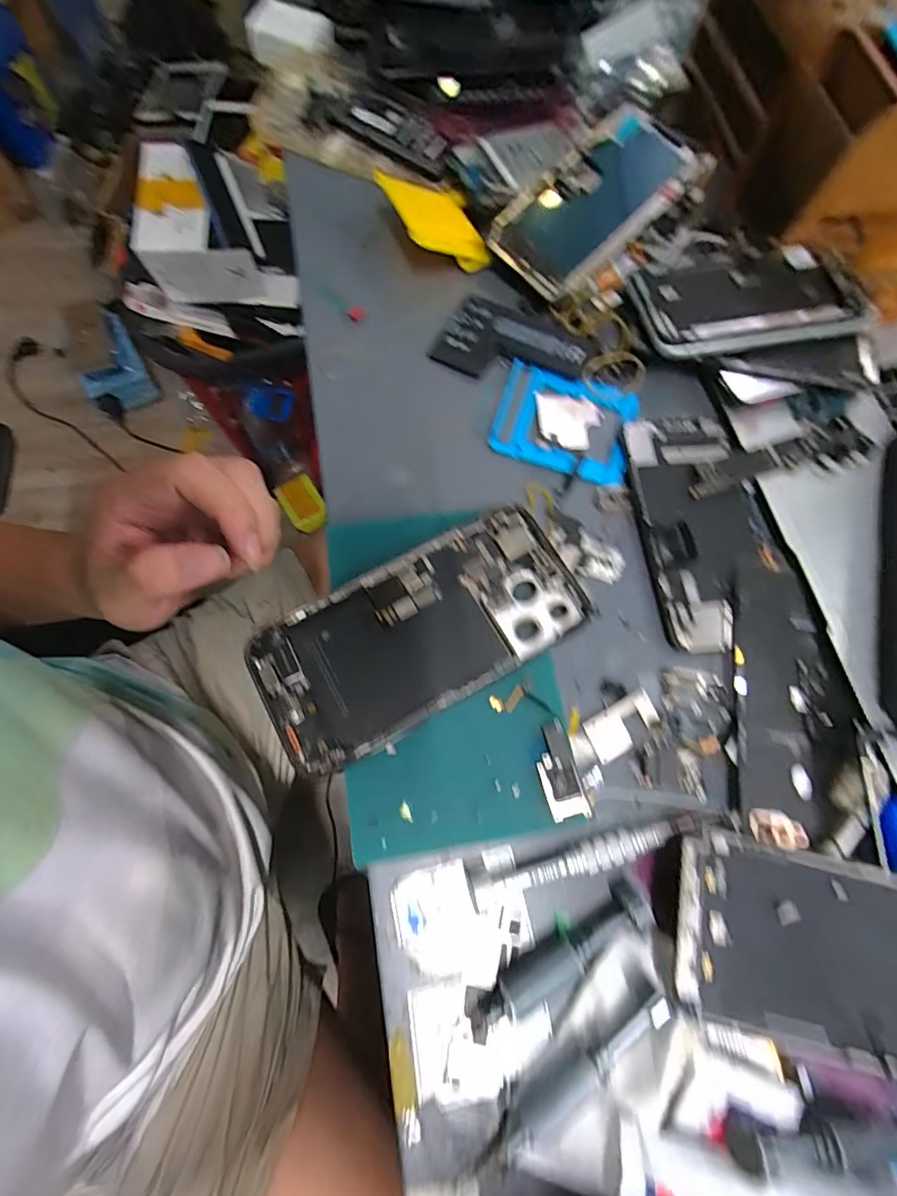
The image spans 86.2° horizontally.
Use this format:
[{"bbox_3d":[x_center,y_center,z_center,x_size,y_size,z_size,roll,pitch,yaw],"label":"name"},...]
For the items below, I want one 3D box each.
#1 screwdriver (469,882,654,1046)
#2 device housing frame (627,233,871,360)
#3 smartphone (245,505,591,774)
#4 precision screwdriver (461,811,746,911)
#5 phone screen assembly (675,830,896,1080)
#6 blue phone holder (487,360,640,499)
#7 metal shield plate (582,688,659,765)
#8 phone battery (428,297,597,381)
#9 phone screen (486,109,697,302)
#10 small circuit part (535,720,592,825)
[{"bbox_3d":[0.048,0.158,0.208,0.090,0.010,0.016,-29,77,-12],"label":"screwdriver"},{"bbox_3d":[0.188,-0.192,0.303,0.132,0.009,0.077,-10,75,-3],"label":"device housing frame"},{"bbox_3d":[-0.014,0.017,0.237,0.159,0.006,0.075,-27,78,-9],"label":"smartphone"},{"bbox_3d":[0.071,0.118,0.221,0.124,0.013,0.013,-14,73,-3],"label":"precision screwdriver"},{"bbox_3d":[0.173,0.154,0.203,0.149,0.004,0.071,14,70,2],"label":"phone screen assembly"},{"bbox_3d":[0.072,-0.109,0.294,0.083,0.009,0.074,18,72,2],"label":"blue phone holder"},{"bbox_3d":[0.089,0.065,0.245,0.038,0.004,0.022,-28,76,-12],"label":"metal shield plate"},{"bbox_3d":[0.042,-0.162,0.310,0.094,0.005,0.056,26,72,4],"label":"phone battery"},{"bbox_3d":[0.101,-0.270,0.326,0.071,0.014,0.144,43,86,4],"label":"phone screen"},{"bbox_3d":[0.051,0.080,0.222,0.017,0.004,0.042,-17,69,5],"label":"small circuit part"}]

